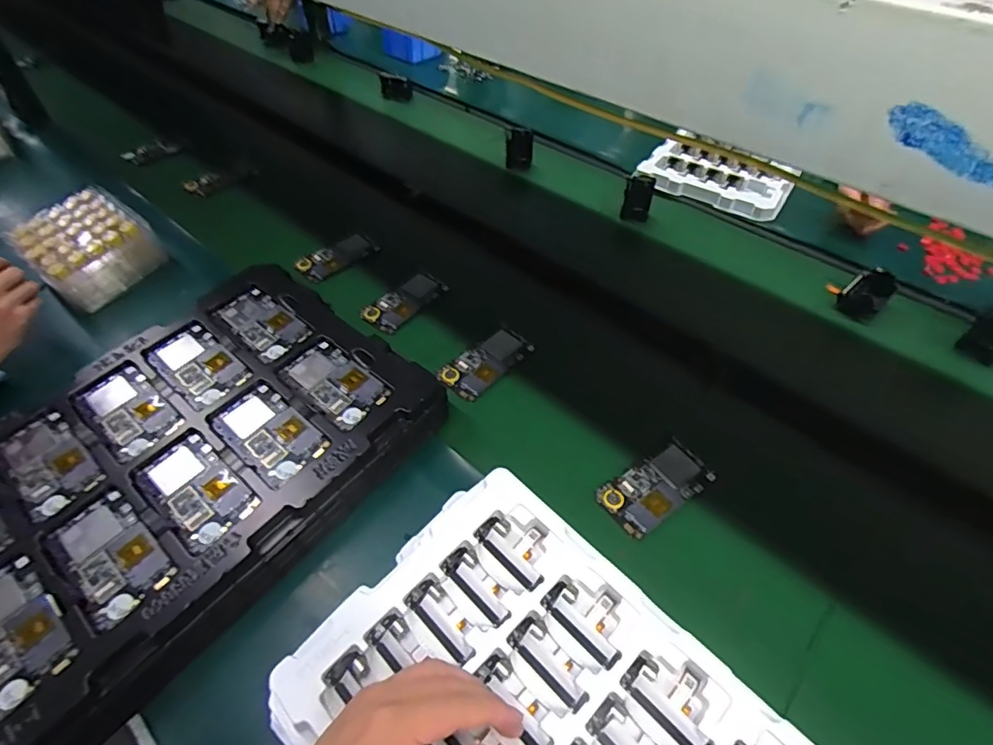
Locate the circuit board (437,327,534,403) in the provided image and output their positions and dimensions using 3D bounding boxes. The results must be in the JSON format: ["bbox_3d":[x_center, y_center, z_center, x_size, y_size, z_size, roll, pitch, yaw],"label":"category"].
[{"bbox_3d":[-0.014,-0.016,0.677,0.061,0.010,0.122,35,56,26],"label":"circuit board"}]

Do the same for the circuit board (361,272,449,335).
[{"bbox_3d":[-0.130,-0.102,0.753,0.057,0.013,0.130,28,54,22],"label":"circuit board"}]

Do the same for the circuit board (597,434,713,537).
[{"bbox_3d":[0.172,0.122,0.565,0.123,0.010,0.062,-31,60,-17],"label":"circuit board"}]

